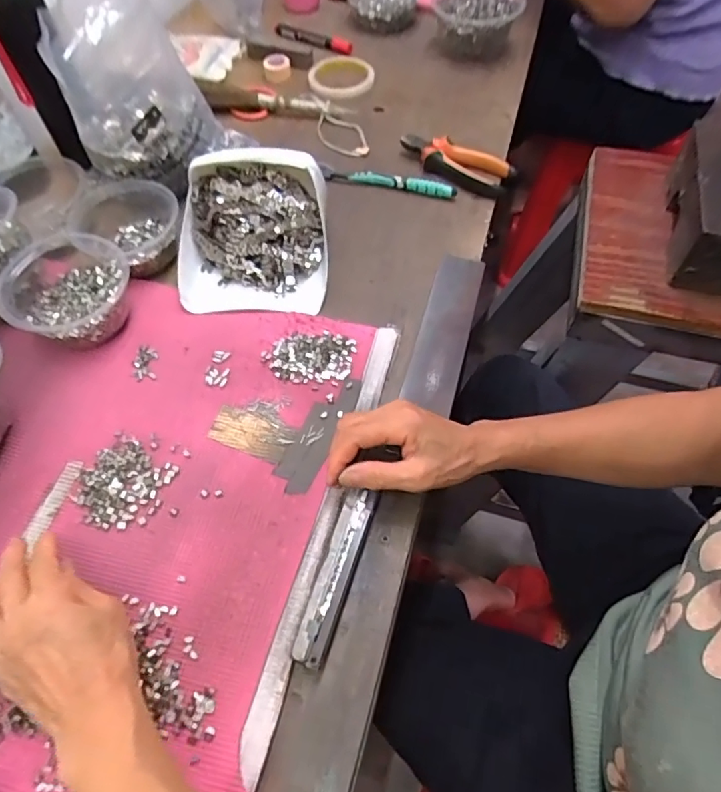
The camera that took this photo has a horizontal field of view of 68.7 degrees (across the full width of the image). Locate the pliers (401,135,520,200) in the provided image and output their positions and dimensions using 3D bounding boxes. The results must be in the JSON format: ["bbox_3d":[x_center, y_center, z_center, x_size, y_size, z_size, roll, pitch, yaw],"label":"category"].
[{"bbox_3d":[0.117,-0.293,0.662,0.149,0.024,0.056,23,62,15],"label":"pliers"}]

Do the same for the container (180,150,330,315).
[{"bbox_3d":[-0.113,-0.177,0.555,0.153,0.082,0.153,0,58,2],"label":"container"}]

